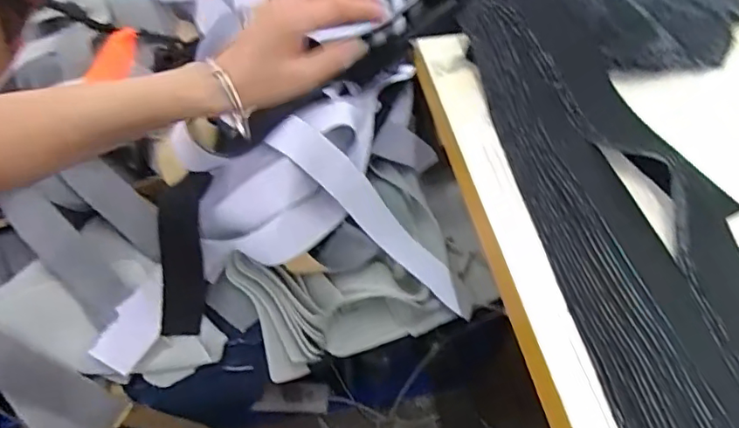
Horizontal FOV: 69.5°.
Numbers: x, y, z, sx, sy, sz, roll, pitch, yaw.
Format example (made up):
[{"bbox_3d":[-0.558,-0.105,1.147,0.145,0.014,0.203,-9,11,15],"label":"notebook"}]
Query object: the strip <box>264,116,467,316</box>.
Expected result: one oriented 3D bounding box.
[{"bbox_3d":[0.008,0.005,0.604,0.291,0.043,0.033,46,57,-14],"label":"strip"}]

